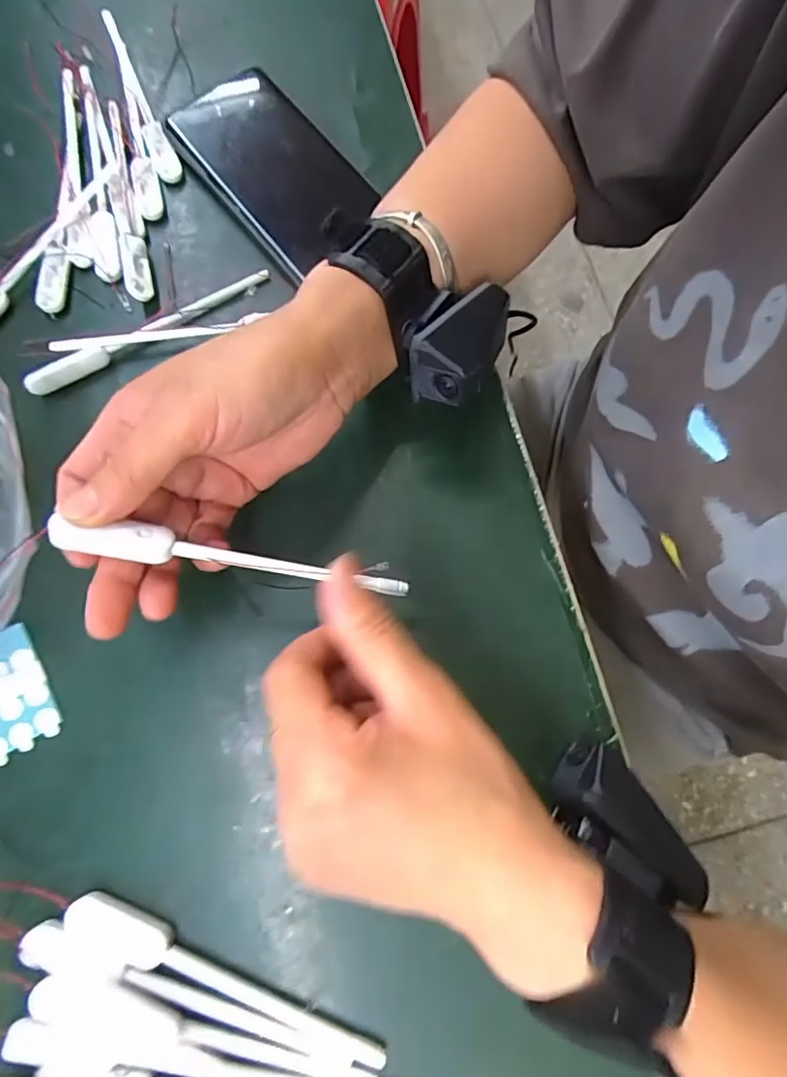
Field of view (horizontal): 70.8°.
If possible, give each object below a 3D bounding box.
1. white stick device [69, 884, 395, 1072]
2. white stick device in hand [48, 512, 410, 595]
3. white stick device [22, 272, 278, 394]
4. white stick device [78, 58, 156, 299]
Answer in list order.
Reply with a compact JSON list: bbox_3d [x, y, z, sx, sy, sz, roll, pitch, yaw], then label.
[{"bbox_3d":[-0.073,0.188,0.234,0.145,0.009,0.017,24,77,6],"label":"white stick device"},{"bbox_3d":[-0.063,0.008,0.234,0.145,0.006,0.012,10,76,-16],"label":"white stick device in hand"},{"bbox_3d":[-0.135,-0.118,0.308,0.144,0.013,0.010,-30,78,-7],"label":"white stick device"},{"bbox_3d":[-0.170,-0.219,0.335,0.015,0.008,0.175,-18,77,-4],"label":"white stick device"}]

